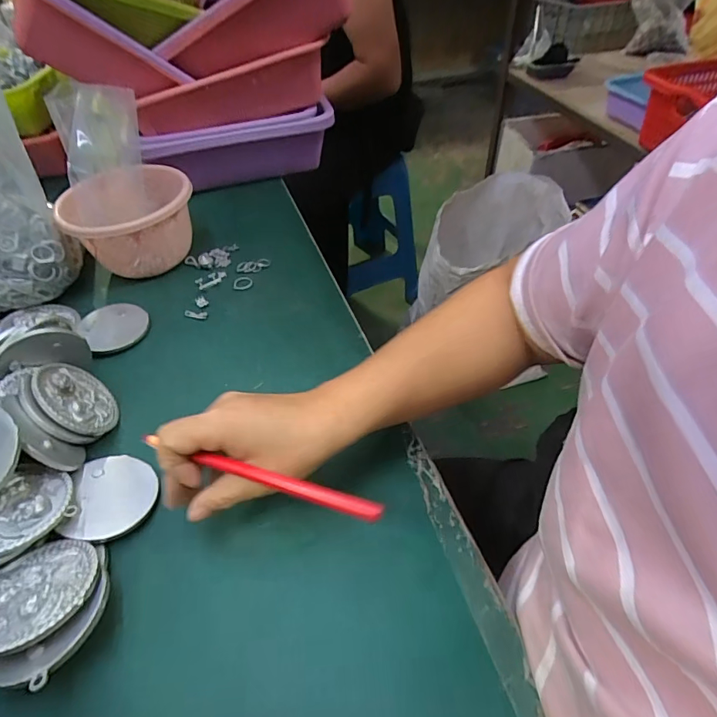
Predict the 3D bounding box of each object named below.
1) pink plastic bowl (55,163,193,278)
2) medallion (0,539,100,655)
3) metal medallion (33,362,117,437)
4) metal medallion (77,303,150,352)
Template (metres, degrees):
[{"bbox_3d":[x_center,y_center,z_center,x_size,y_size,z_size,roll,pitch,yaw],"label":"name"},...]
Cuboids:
[{"bbox_3d":[-0.272,-0.161,0.550,0.139,0.091,0.141,-2,48,2],"label":"pink plastic bowl"},{"bbox_3d":[-0.202,0.146,0.281,0.070,0.005,0.073,-4,29,2],"label":"medallion"},{"bbox_3d":[-0.243,0.033,0.390,0.006,0.071,0.071,-39,48,11],"label":"metal medallion"},{"bbox_3d":[-0.263,-0.036,0.490,0.065,0.006,0.077,-35,55,-25],"label":"metal medallion"}]

